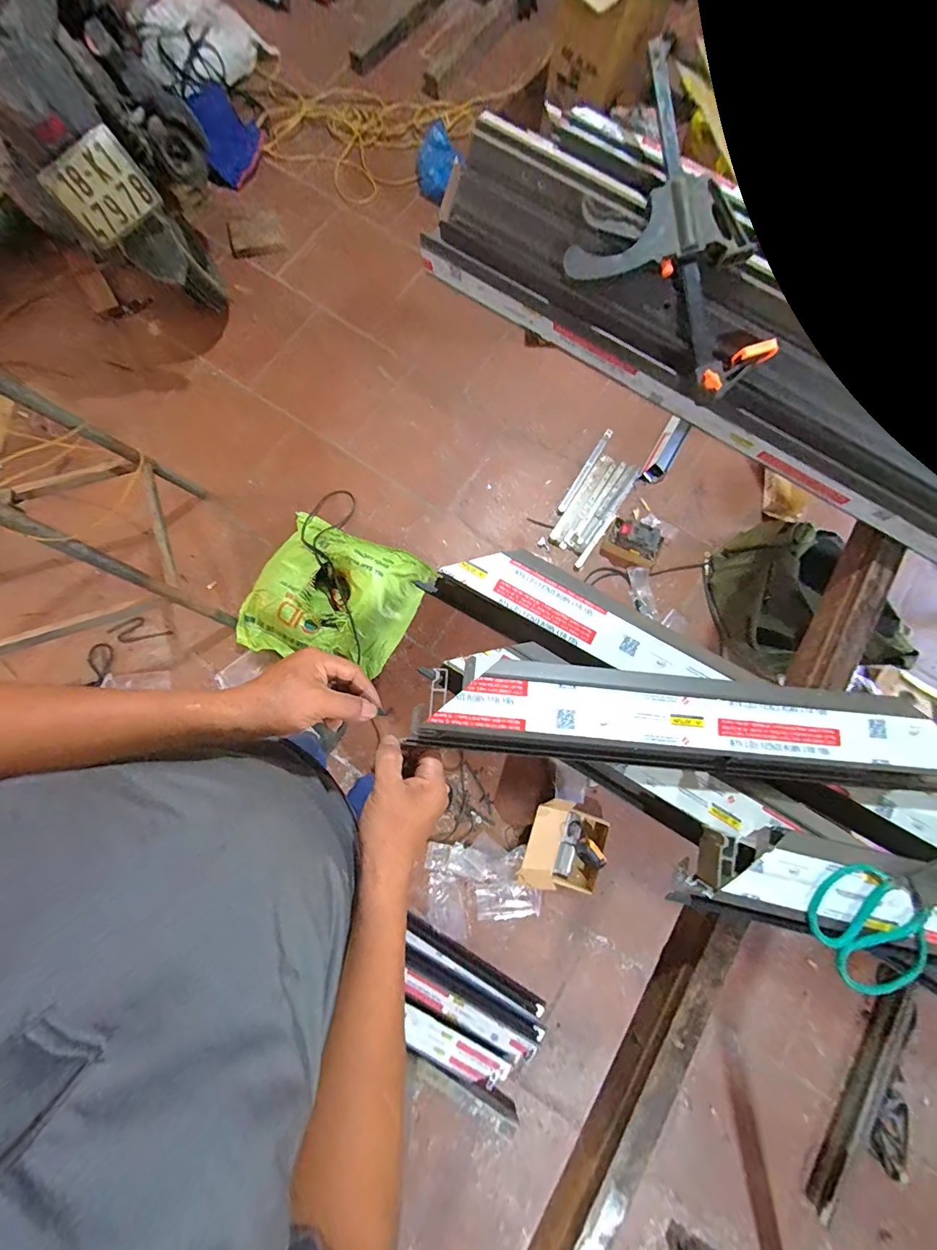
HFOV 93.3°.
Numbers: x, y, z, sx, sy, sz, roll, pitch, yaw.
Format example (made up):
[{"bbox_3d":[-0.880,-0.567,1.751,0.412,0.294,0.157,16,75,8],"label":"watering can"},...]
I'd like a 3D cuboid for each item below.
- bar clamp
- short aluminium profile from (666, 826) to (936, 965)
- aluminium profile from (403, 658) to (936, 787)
[{"bbox_3d":[0.207,-0.423,0.496,0.182,0.062,0.357,-21,92,-6],"label":"bar clamp"},{"bbox_3d":[0.465,0.276,0.404,0.512,0.039,0.087,13,78,0],"label":"short aluminium profile"},{"bbox_3d":[0.212,0.095,0.438,0.529,0.045,0.095,5,79,-2],"label":"aluminium profile"}]

